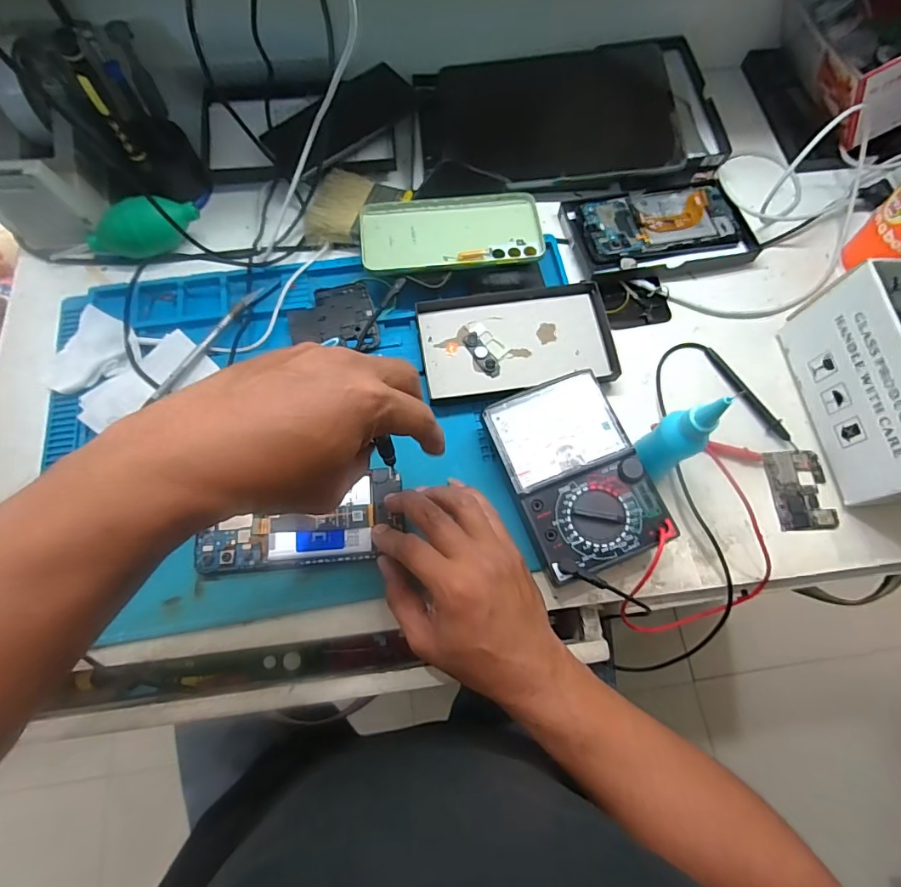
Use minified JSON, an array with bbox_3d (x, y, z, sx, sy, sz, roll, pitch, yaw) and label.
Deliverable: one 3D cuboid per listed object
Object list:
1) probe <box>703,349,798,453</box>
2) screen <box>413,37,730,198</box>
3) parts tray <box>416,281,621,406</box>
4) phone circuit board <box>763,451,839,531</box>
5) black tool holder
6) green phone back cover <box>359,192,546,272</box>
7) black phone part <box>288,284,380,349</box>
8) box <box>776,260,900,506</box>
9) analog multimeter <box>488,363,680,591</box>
[{"bbox_3d":[0.269,-0.042,0.428,0.009,0.009,0.113,-28,75,-9],"label":"probe"},{"bbox_3d":[0.129,-0.357,0.514,0.321,0.029,0.203,-5,73,-2],"label":"screen"},{"bbox_3d":[0.060,-0.096,0.441,0.171,0.012,0.102,-10,73,-4],"label":"parts tray"},{"bbox_3d":[0.299,0.040,0.407,0.049,0.004,0.067,-3,72,-1],"label":"phone circuit board"},{"bbox_3d":[-0.302,-0.290,0.422,0.101,0.138,0.092,-37,76,-11],"label":"black tool holder"},{"bbox_3d":[0.001,-0.201,0.450,0.167,0.005,0.085,-5,71,-1],"label":"green phone back cover"},{"bbox_3d":[-0.108,-0.118,0.443,0.079,0.009,0.071,-5,73,-2],"label":"black phone part"},{"bbox_3d":[0.376,-0.051,0.386,0.109,0.094,0.177,-5,73,-2],"label":"box"},{"bbox_3d":[0.097,0.026,0.380,0.097,0.043,0.146,-19,74,-6],"label":"analog multimeter"}]

